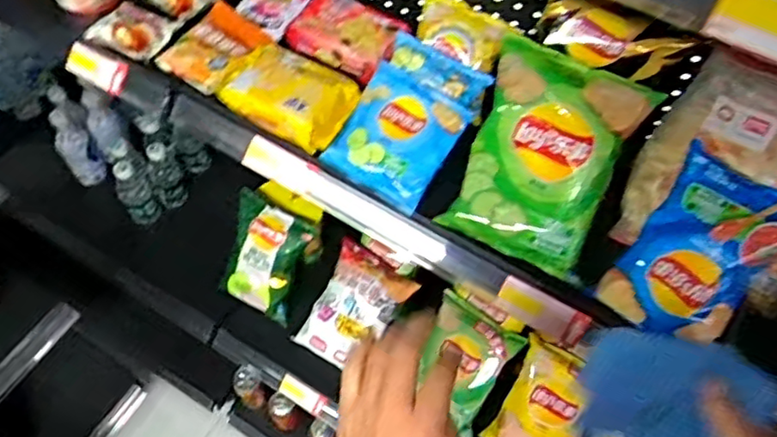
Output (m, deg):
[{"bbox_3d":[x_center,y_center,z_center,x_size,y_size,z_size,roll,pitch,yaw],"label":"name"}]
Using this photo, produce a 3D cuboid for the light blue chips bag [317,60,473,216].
[{"bbox_3d":[0.013,-0.094,0.743,0.124,0.042,0.142,31,88,17],"label":"light blue chips bag"}]

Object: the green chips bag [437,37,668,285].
[{"bbox_3d":[0.157,-0.065,0.652,0.150,0.045,0.205,28,103,22],"label":"green chips bag"}]

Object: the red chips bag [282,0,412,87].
[{"bbox_3d":[-0.054,-0.238,0.813,0.160,0.041,0.089,25,60,14],"label":"red chips bag"}]

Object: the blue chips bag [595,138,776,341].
[{"bbox_3d":[0.301,0.038,0.592,0.133,0.179,0.050,36,18,25],"label":"blue chips bag"}]

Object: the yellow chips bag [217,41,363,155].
[{"bbox_3d":[-0.123,-0.153,0.761,0.165,0.038,0.103,27,60,15],"label":"yellow chips bag"}]

